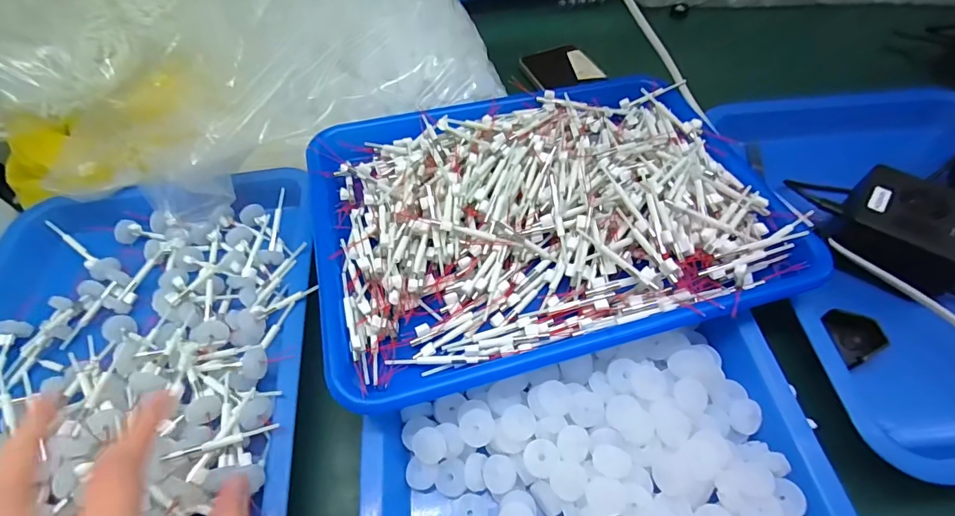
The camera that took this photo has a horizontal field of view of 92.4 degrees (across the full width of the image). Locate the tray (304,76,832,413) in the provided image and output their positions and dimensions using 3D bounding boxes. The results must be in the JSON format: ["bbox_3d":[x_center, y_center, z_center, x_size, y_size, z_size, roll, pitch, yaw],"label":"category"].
[{"bbox_3d":[0.048,-0.039,0.346,0.329,0.047,0.241,-14,55,-7],"label":"tray"}]

